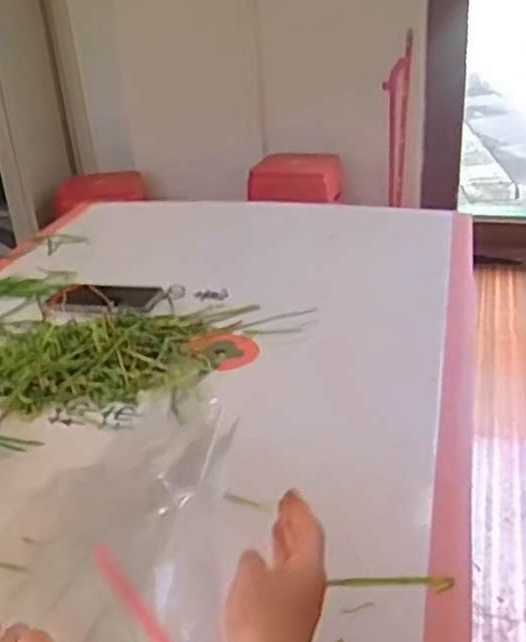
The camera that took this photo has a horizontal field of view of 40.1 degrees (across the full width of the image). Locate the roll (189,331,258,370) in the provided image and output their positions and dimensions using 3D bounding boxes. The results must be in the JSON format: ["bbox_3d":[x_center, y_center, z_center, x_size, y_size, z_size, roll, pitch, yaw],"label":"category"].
[{"bbox_3d":[-0.050,0.036,0.927,0.096,0.010,0.086,15,32,31],"label":"roll"}]

